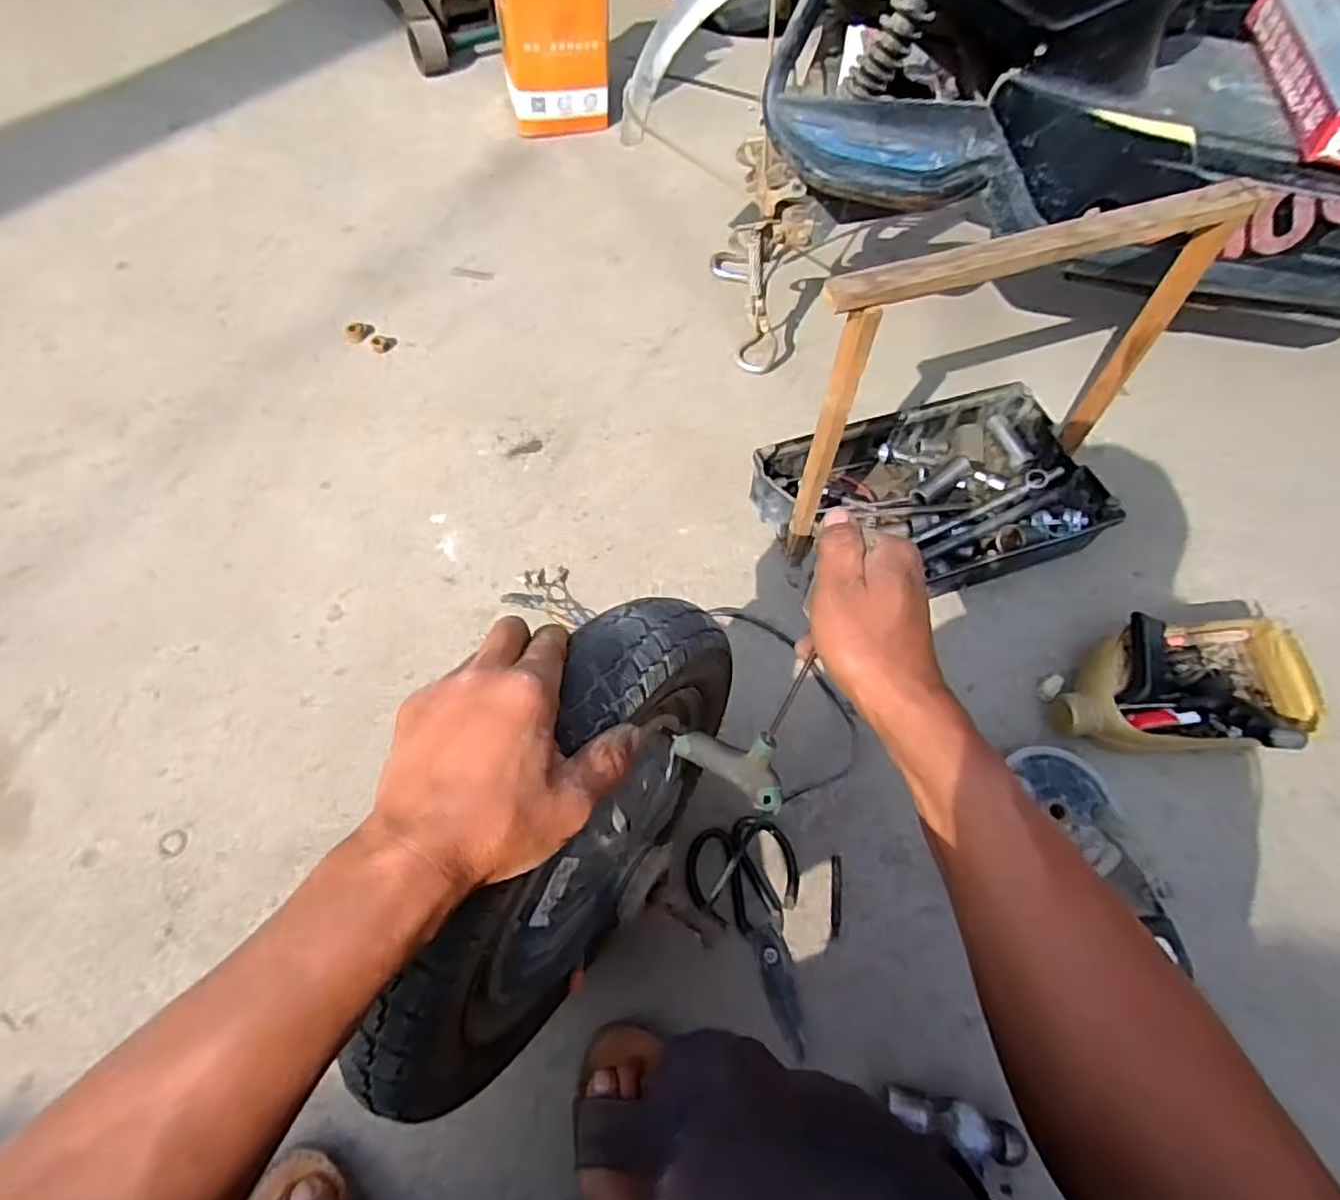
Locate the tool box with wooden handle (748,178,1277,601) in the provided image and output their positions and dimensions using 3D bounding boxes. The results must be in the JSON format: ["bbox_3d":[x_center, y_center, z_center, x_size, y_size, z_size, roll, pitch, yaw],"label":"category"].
[{"bbox_3d":[0.311,-0.181,0.692,0.398,0.370,0.220,-16,66,-11],"label":"tool box with wooden handle"}]

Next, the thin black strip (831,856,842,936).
[{"bbox_3d":[0.157,0.278,0.649,0.010,0.004,0.070,7,64,0],"label":"thin black strip"}]

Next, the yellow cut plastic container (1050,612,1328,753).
[{"bbox_3d":[0.523,0.092,0.705,0.239,0.081,0.149,-7,65,-7],"label":"yellow cut plastic container"}]

